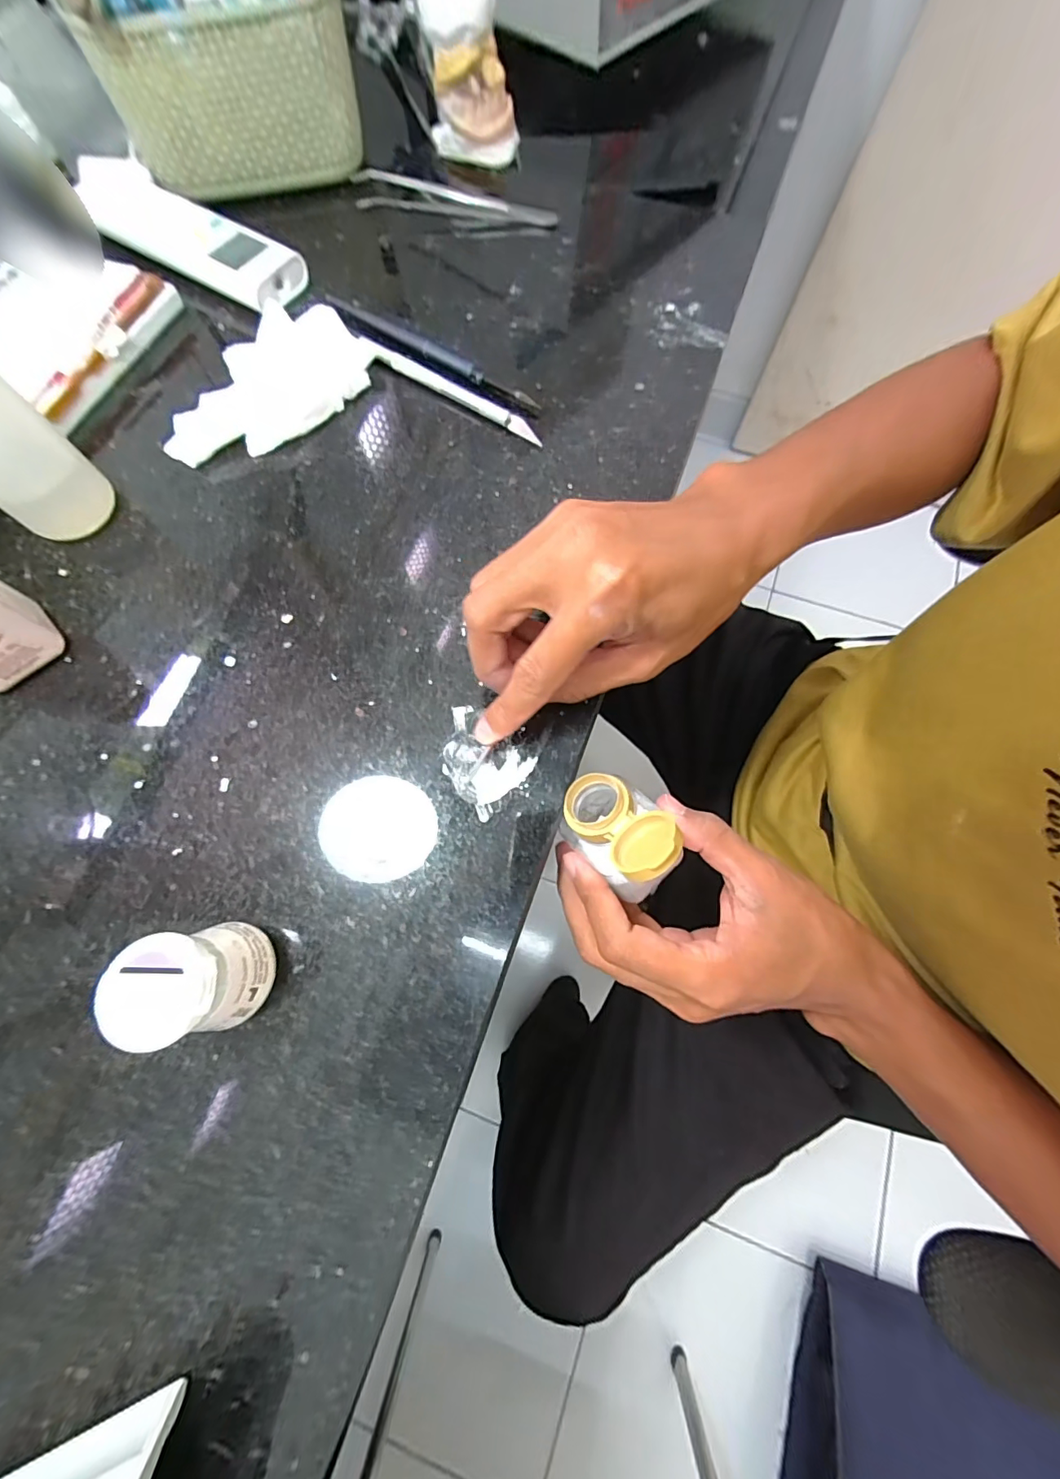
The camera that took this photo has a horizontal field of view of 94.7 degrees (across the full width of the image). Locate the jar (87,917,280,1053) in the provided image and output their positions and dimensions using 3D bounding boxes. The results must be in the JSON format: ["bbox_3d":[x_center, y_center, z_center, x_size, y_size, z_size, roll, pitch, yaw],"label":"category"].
[{"bbox_3d":[-0.118,0.086,0.176,0.036,0.050,0.033,0,71,0],"label":"jar"}]

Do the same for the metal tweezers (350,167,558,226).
[{"bbox_3d":[-0.054,-0.392,0.354,0.147,0.021,0.012,11,72,4],"label":"metal tweezers"}]

